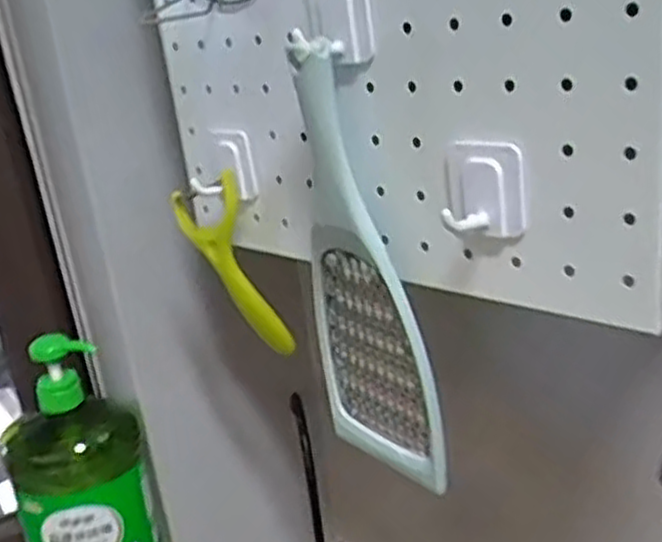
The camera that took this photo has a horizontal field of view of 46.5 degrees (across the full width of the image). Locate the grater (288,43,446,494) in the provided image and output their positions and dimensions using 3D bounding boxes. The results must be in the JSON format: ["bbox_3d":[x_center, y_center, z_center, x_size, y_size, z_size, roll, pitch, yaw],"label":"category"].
[{"bbox_3d":[0.016,0.003,0.465,0.018,0.277,0.109,-28,28,-32],"label":"grater"}]

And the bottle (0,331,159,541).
[{"bbox_3d":[-0.225,0.193,0.698,0.113,0.270,0.085,-22,23,-35],"label":"bottle"}]

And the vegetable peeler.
[{"bbox_3d":[-0.064,0.000,0.562,0.063,0.140,0.026,-22,12,25],"label":"vegetable peeler"}]

